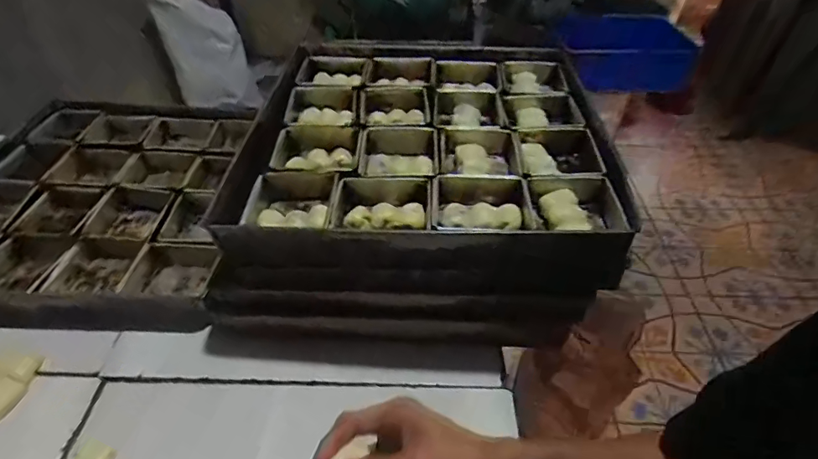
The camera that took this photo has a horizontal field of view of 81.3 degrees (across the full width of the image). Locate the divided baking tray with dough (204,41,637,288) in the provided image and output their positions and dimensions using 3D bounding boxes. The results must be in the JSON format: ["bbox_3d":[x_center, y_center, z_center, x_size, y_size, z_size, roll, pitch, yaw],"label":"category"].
[{"bbox_3d":[0.033,-0.141,0.676,0.434,0.078,0.480,2,45,3],"label":"divided baking tray with dough"}]

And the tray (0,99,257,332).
[{"bbox_3d":[-0.508,-0.058,0.788,0.416,0.091,0.486,-1,45,0],"label":"tray"}]

